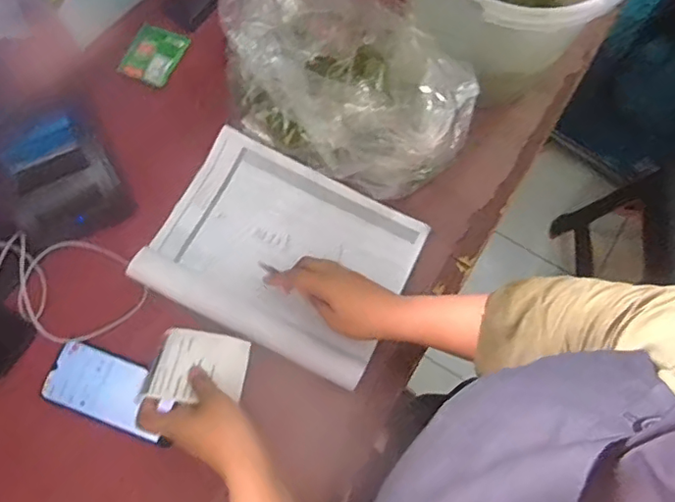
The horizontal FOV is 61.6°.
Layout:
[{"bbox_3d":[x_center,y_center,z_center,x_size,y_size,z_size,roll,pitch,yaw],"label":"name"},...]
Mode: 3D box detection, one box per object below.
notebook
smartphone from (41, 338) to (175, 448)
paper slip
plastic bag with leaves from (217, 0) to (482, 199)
[{"bbox_3d":[-0.062,-0.003,0.687,0.288,0.026,0.226,27,71,3],"label":"notebook"},{"bbox_3d":[-0.260,0.161,0.654,0.151,0.011,0.074,22,75,5],"label":"smartphone"},{"bbox_3d":[-0.147,0.123,0.597,0.098,0.016,0.074,10,74,2],"label":"paper slip"},{"bbox_3d":[0.005,-0.217,0.686,0.316,0.159,0.202,28,76,7],"label":"plastic bag with leaves"}]

